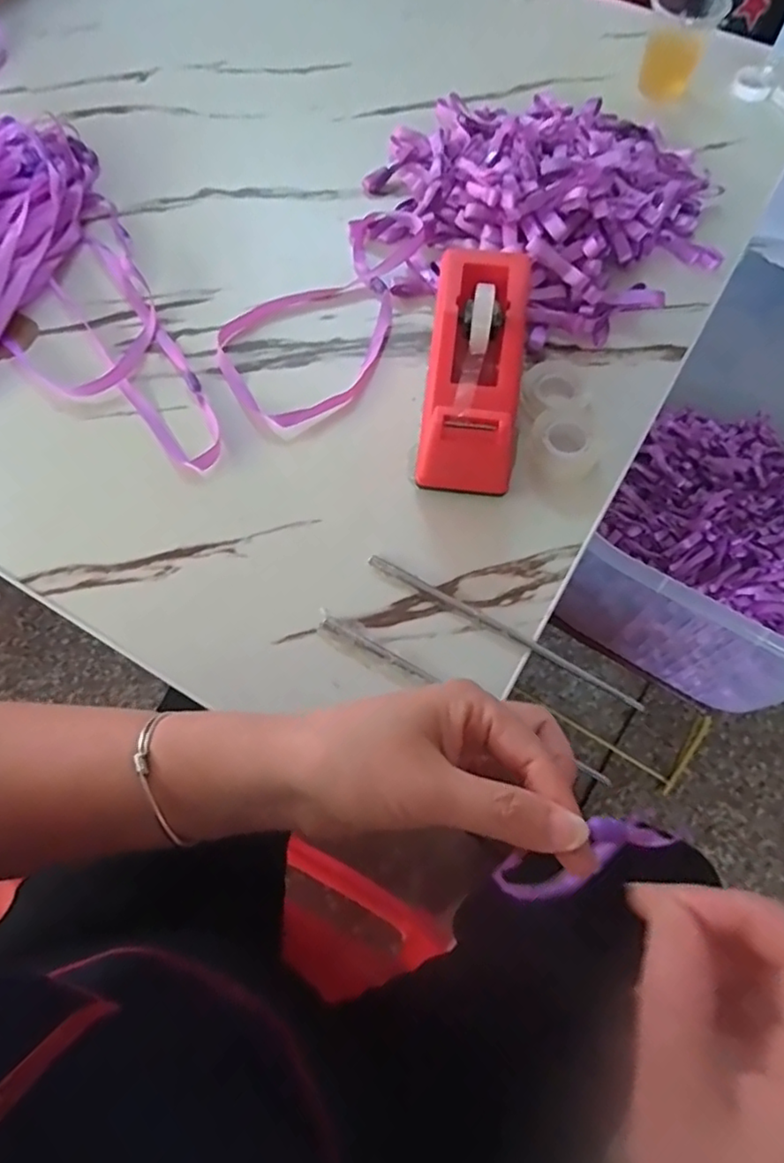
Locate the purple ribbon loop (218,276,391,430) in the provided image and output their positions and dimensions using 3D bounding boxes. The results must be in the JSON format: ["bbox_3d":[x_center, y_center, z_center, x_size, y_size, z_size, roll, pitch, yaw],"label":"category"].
[{"bbox_3d":[-0.056,-0.175,0.454,0.140,0.009,0.115,-26,69,-12],"label":"purple ribbon loop"}]

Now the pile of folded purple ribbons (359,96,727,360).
[{"bbox_3d":[0.121,-0.313,0.490,0.279,0.051,0.272,28,69,11],"label":"pile of folded purple ribbons"}]

